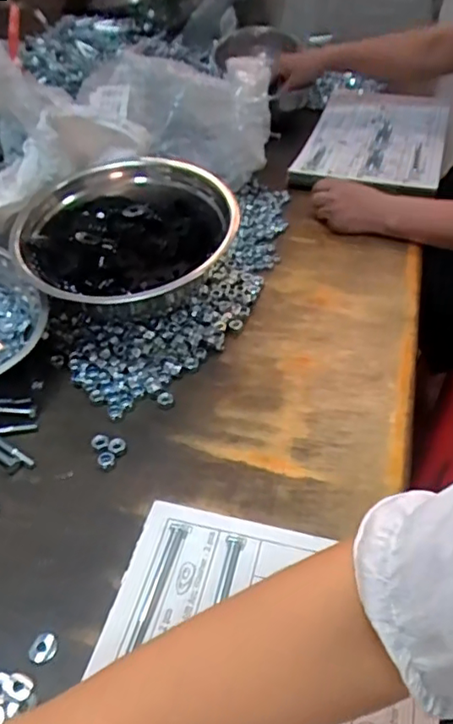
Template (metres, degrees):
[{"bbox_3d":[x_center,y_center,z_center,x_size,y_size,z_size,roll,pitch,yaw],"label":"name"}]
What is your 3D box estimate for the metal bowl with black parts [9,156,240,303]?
[{"bbox_3d":[-0.112,-0.147,0.660,0.244,0.080,0.227,-1,42,0],"label":"metal bowl with black parts"}]

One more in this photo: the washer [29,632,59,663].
[{"bbox_3d":[-0.135,0.212,0.436,0.020,0.005,0.021,-1,42,-1],"label":"washer"}]

